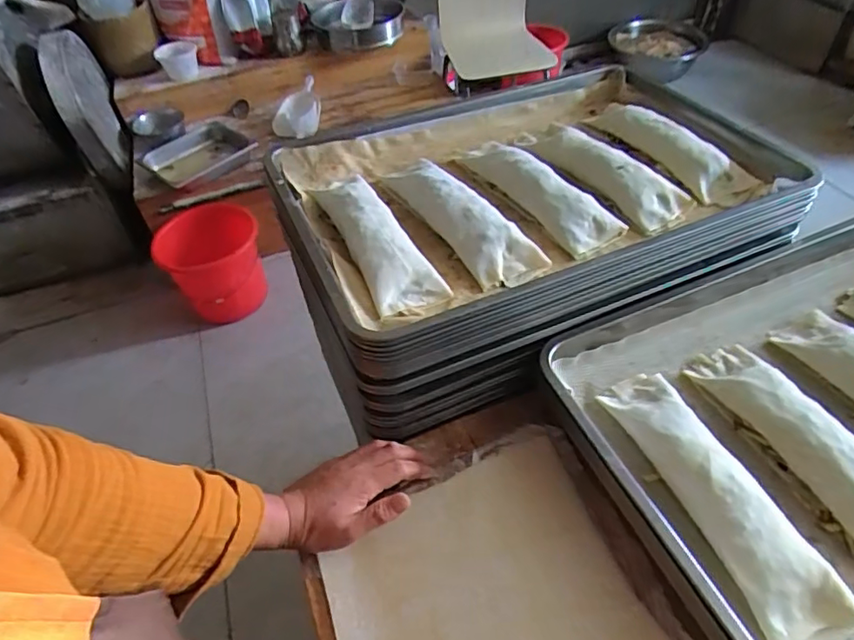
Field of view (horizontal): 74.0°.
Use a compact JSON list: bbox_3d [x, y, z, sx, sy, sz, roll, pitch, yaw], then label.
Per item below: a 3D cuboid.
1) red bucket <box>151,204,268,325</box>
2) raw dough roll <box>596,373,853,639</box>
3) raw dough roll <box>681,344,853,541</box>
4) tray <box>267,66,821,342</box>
[{"bbox_3d":[-0.659,-0.155,1.802,0.308,0.296,0.302,-23,49,-15],"label":"red bucket"},{"bbox_3d":[0.258,0.148,0.509,0.079,0.039,0.271,-18,48,-10],"label":"raw dough roll"},{"bbox_3d":[0.361,0.115,0.531,0.079,0.043,0.265,-22,48,-14],"label":"raw dough roll"},{"bbox_3d":[0.120,-0.172,0.716,0.558,0.062,0.390,-22,48,-13],"label":"tray"}]

